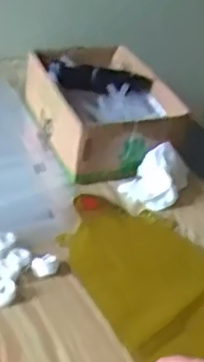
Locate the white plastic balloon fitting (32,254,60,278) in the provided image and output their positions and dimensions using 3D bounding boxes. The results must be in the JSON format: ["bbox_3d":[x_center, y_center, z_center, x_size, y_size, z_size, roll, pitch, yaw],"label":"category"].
[{"bbox_3d":[-0.047,0.071,0.513,0.023,0.012,0.016,-2,36,-15],"label":"white plastic balloon fitting"}]

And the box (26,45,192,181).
[{"bbox_3d":[-0.001,-0.085,0.690,0.133,0.067,0.192,-10,38,-24],"label":"box"}]

